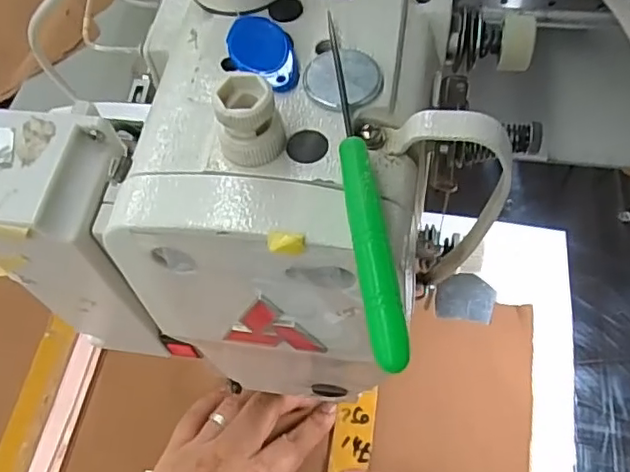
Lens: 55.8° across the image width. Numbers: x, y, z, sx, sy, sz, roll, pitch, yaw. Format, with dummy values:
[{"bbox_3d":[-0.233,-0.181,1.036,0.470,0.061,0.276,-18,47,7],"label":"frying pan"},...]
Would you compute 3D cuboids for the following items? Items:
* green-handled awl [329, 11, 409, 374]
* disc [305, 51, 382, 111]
[{"bbox_3d":[0.012,-0.018,0.166,0.009,0.005,0.112,-8,59,-1],"label":"green-handled awl"},{"bbox_3d":[0.009,-0.049,0.187,0.024,0.004,0.022,-2,59,3],"label":"disc"}]

